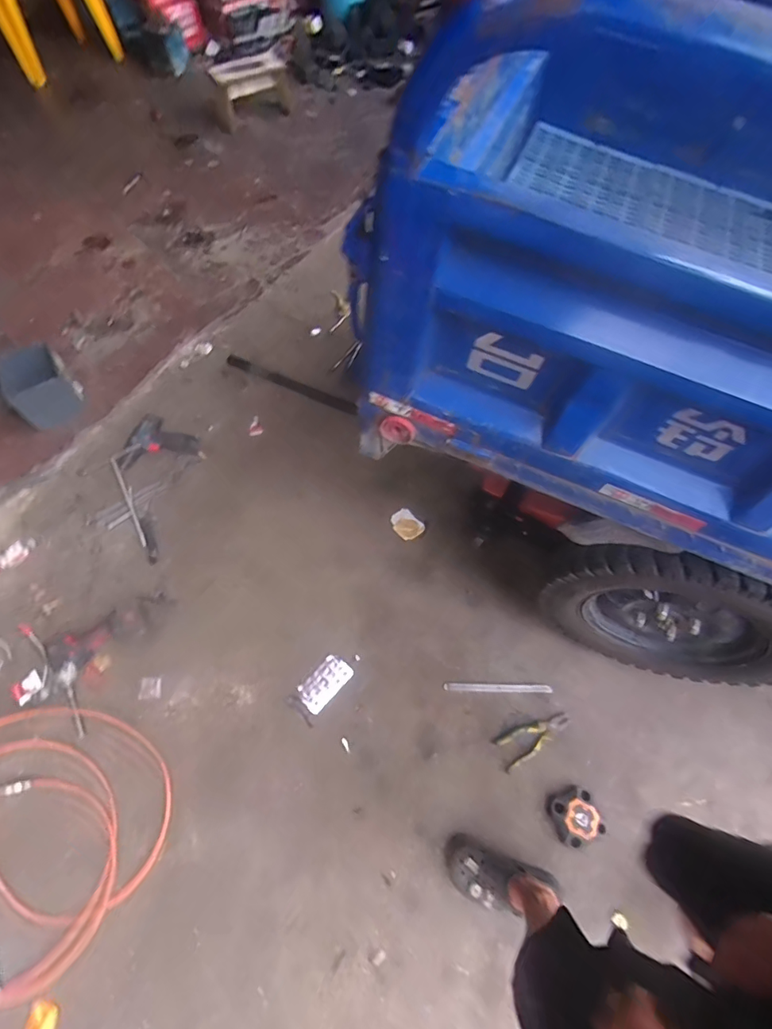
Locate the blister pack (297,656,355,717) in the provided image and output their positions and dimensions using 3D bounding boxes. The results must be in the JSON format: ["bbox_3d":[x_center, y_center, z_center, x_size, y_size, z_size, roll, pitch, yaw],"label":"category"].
[{"bbox_3d":[-0.157,0.431,1.192,0.081,0.014,0.139,39,69,18],"label":"blister pack"}]

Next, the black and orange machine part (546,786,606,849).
[{"bbox_3d":[0.432,0.679,1.050,0.122,0.054,0.105,-21,68,-11],"label":"black and orange machine part"}]

